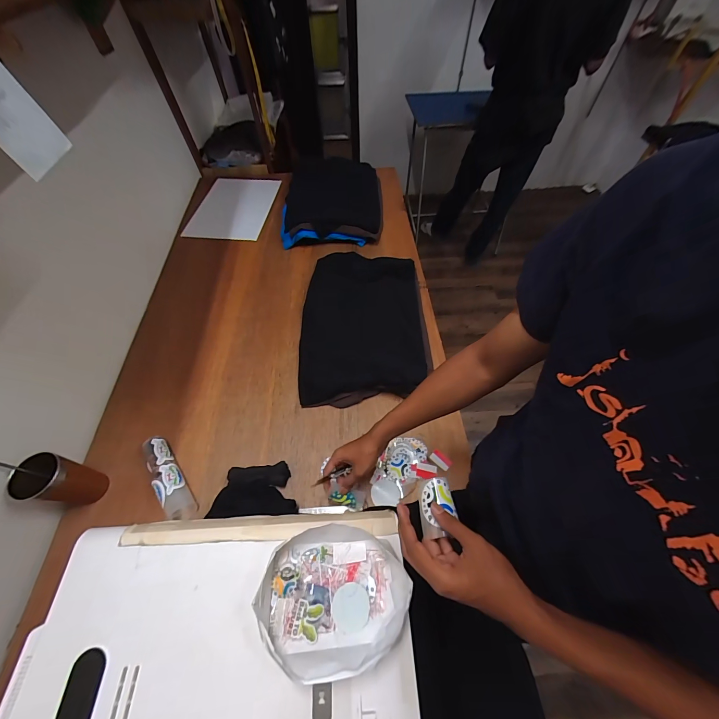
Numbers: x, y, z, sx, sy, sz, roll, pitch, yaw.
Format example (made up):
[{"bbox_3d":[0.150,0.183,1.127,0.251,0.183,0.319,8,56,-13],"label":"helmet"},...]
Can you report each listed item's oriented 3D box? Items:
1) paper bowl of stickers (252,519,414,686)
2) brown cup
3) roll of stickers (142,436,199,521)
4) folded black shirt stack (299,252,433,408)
[{"bbox_3d":[-0.033,0.318,0.417,0.191,0.050,0.155,-8,57,-5],"label":"paper bowl of stickers"},{"bbox_3d":[-0.592,0.249,0.612,0.067,0.164,0.076,10,58,7],"label":"brown cup"},{"bbox_3d":[-0.414,0.258,0.661,0.054,0.058,0.194,-34,63,-20],"label":"roll of stickers"},{"bbox_3d":[0.012,-0.117,0.882,0.362,0.070,0.526,0,57,0],"label":"folded black shirt stack"}]

